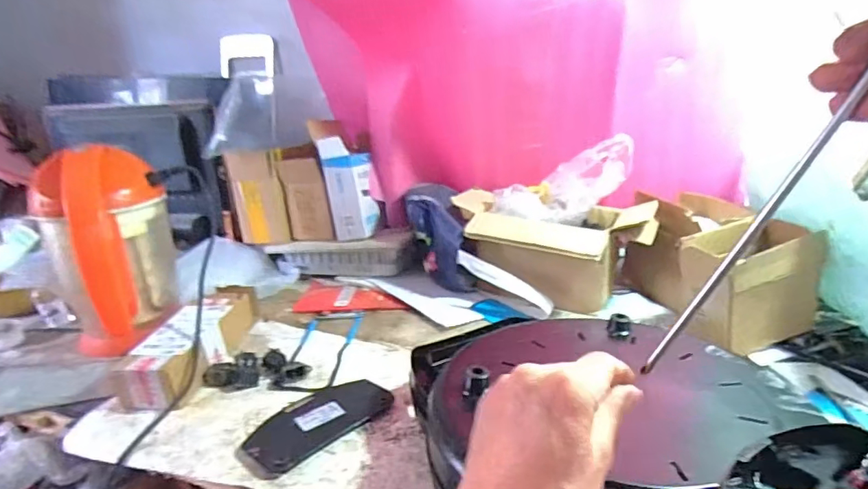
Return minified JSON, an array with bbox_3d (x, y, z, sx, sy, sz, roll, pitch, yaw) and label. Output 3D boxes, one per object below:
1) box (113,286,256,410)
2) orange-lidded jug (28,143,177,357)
[{"bbox_3d":[-0.326,0.130,0.719,0.089,0.067,0.246,4,19,11],"label":"box"},{"bbox_3d":[-0.461,0.014,0.735,0.159,0.278,0.138,-12,22,-33],"label":"orange-lidded jug"}]

